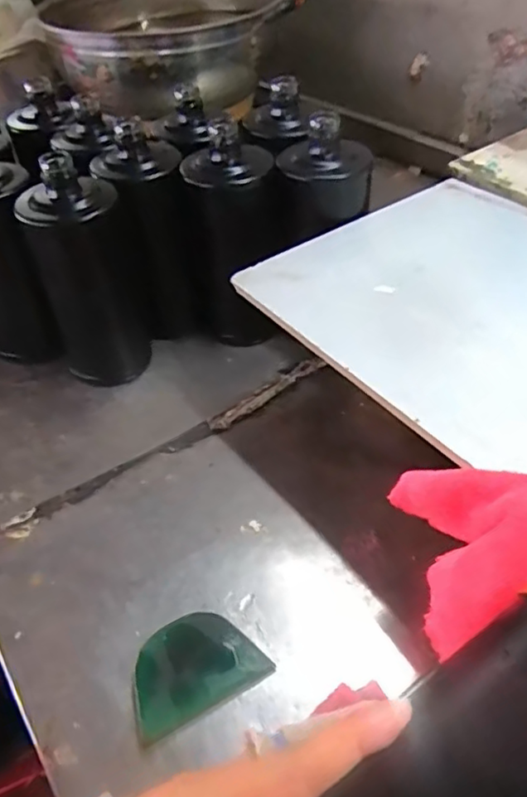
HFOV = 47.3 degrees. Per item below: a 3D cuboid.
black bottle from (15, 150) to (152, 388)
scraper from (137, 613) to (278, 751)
[{"bbox_3d":[-0.153,-0.103,0.513,0.089,0.185,0.071,-20,47,-10],"label":"black bottle"},{"bbox_3d":[-0.042,0.158,0.355,0.077,0.013,0.056,-25,48,-19],"label":"scraper"}]

